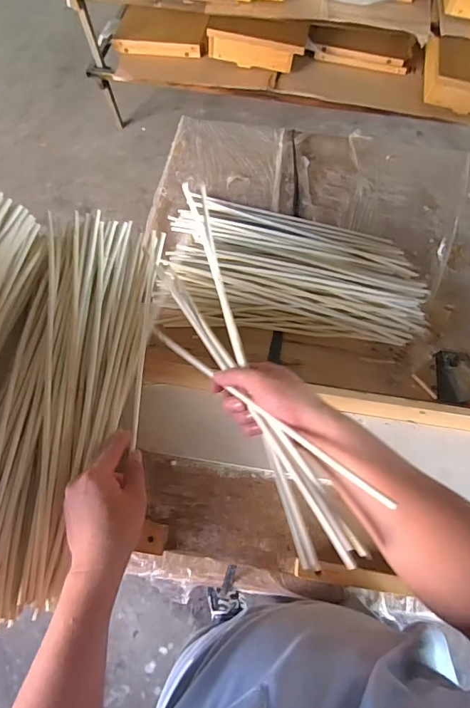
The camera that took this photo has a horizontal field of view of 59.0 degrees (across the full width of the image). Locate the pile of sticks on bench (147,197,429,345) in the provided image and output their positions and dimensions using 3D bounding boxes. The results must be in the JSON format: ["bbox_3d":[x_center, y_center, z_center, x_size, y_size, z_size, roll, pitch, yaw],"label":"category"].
[{"bbox_3d":[0.117,-0.170,0.813,0.494,0.074,0.311,7,66,3],"label":"pile of sticks on bench"}]

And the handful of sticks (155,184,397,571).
[{"bbox_3d":[-0.003,0.015,0.481,0.109,0.111,0.452,-22,70,-10],"label":"handful of sticks"}]

